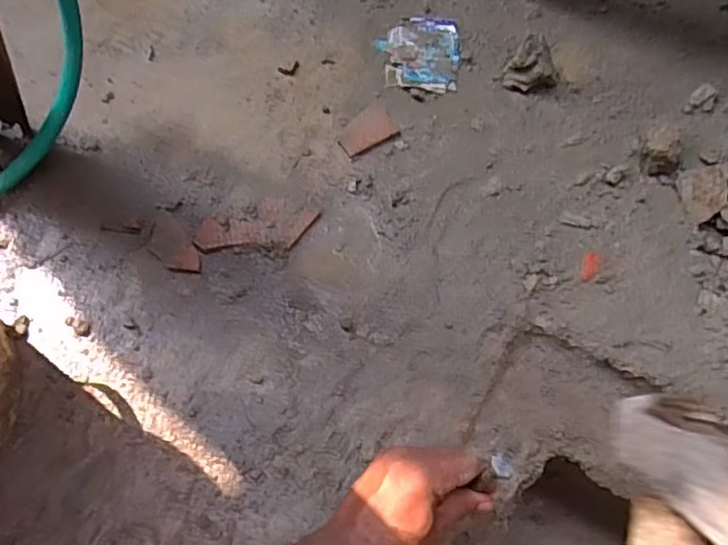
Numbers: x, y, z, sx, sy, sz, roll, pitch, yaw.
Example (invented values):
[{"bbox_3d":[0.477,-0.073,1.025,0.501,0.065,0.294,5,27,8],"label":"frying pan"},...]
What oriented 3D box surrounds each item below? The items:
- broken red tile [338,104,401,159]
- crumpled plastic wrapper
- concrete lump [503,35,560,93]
[{"bbox_3d":[0.002,-0.168,0.744,0.074,0.004,0.052,-30,69,-16],"label":"broken red tile"},{"bbox_3d":[0.071,-0.288,0.812,0.103,0.006,0.127,6,63,0],"label":"crumpled plastic wrapper"},{"bbox_3d":[0.213,-0.259,0.776,0.067,0.054,0.055,22,65,8],"label":"concrete lump"}]

